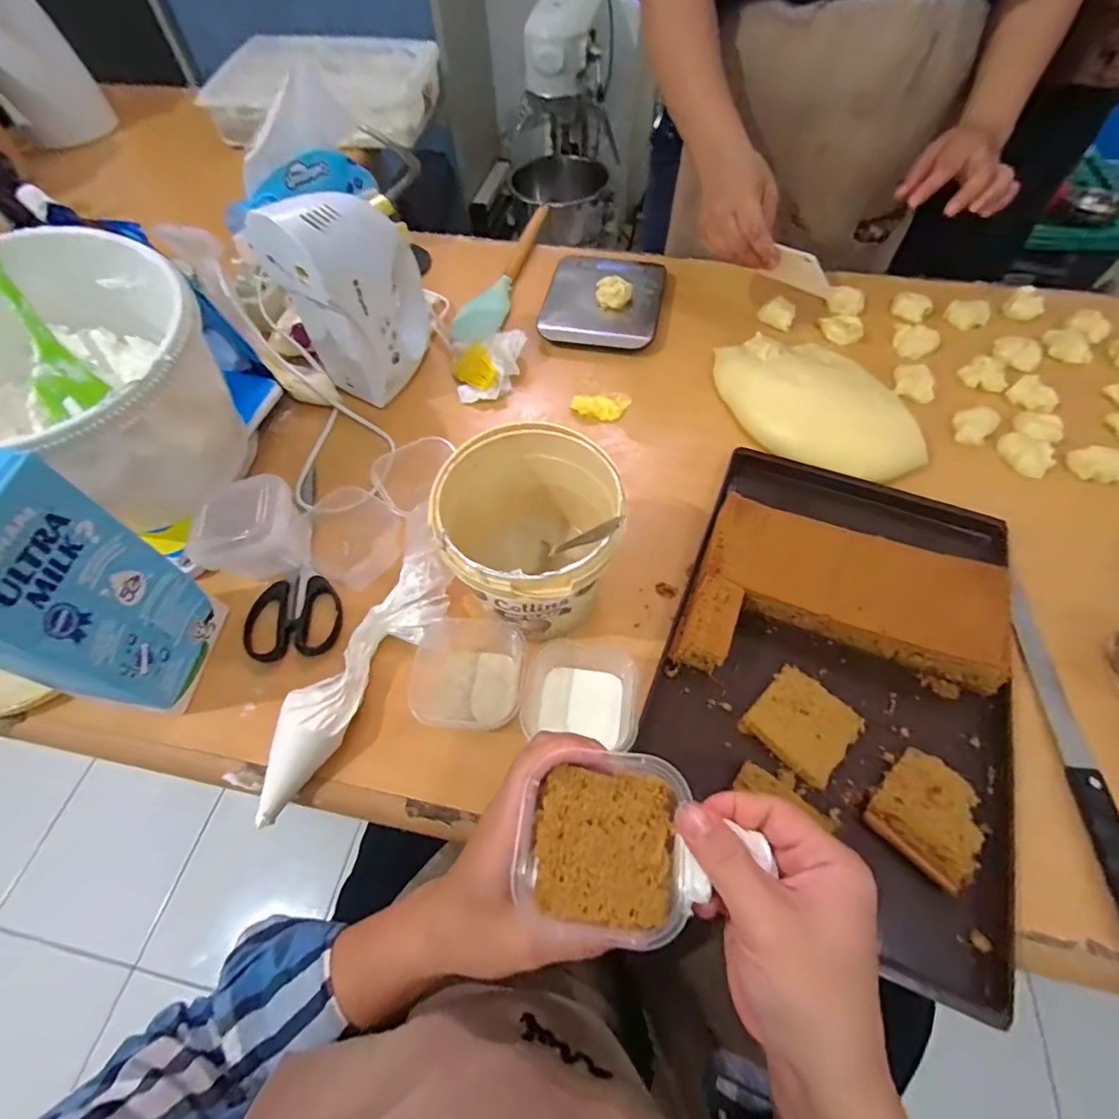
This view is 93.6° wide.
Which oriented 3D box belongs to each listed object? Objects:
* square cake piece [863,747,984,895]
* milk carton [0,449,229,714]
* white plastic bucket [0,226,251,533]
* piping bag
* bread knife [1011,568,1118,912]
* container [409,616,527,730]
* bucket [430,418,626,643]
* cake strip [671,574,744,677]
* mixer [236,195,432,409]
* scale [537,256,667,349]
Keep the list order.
[{"bbox_3d":[0.245,0.169,0.345,0.067,0.018,0.063,-37,64,-19],"label":"square cake piece"},{"bbox_3d":[-0.310,0.030,0.335,0.056,0.193,0.100,0,58,2],"label":"milk carton"},{"bbox_3d":[-0.357,-0.128,0.416,0.199,0.159,0.175,16,60,12],"label":"white plastic bucket"},{"bbox_3d":[-0.150,0.076,0.401,0.052,0.036,0.238,21,61,14],"label":"piping bag"},{"bbox_3d":[0.360,0.131,0.365,0.024,0.018,0.259,4,59,5],"label":"bread knife"},{"bbox_3d":[-0.067,0.083,0.402,0.083,0.043,0.086,4,59,5],"label":"container"},{"bbox_3d":[-0.021,-0.019,0.397,0.125,0.110,0.138,-20,60,-10],"label":"bucket"},{"bbox_3d":[0.115,0.049,0.405,0.039,0.036,0.065,19,61,13],"label":"cake strip"},{"bbox_3d":[-0.202,-0.261,0.518,0.096,0.183,0.128,11,59,9],"label":"mixer"},{"bbox_3d":[0.054,-0.321,0.645,0.138,0.018,0.174,9,59,7],"label":"scale"}]

